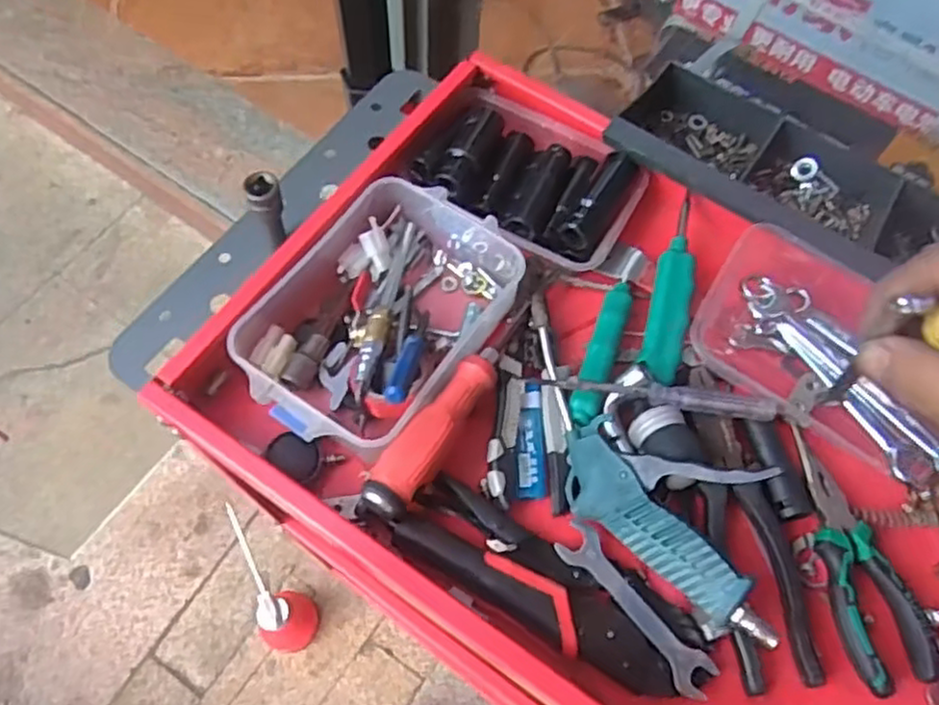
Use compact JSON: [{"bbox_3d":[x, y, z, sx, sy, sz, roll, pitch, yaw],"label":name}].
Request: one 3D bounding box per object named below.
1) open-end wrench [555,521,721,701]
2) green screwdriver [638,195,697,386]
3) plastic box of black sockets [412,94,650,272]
[{"bbox_3d":[0.098,0.151,0.435,0.026,0.011,0.113,-36,72,-18],"label":"open-end wrench"},{"bbox_3d":[0.144,-0.043,0.523,0.025,0.024,0.142,14,65,3],"label":"green screwdriver"},{"bbox_3d":[0.047,-0.130,0.555,0.153,0.040,0.110,31,67,11],"label":"plastic box of black sockets"}]

